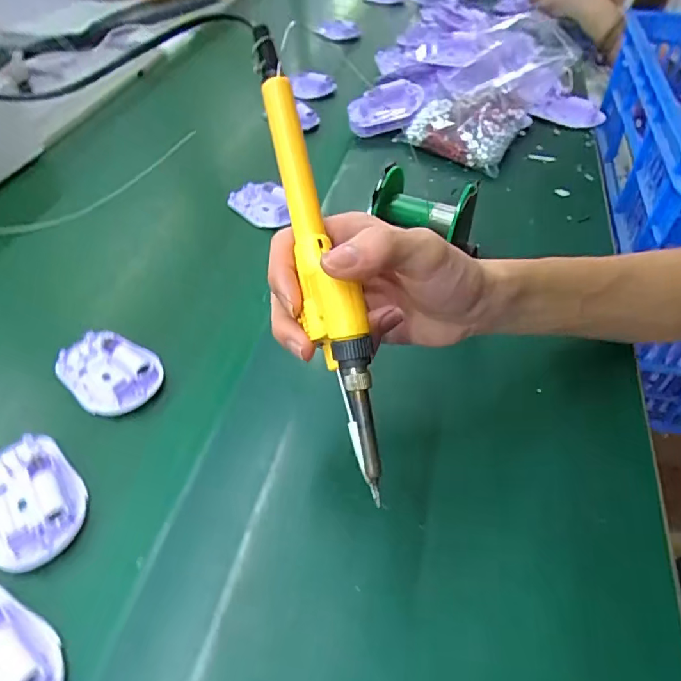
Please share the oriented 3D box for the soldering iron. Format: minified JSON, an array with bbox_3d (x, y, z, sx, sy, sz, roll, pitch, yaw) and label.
[{"bbox_3d":[-0.010,-0.045,0.245,0.022,0.030,0.230,-12,80,-10],"label":"soldering iron"}]

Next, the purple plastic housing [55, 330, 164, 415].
[{"bbox_3d":[-0.186,0.025,0.403,0.090,0.024,0.060,30,54,25],"label":"purple plastic housing"}]

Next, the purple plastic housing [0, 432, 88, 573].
[{"bbox_3d":[-0.204,0.102,0.327,0.060,0.023,0.092,-32,55,-26],"label":"purple plastic housing"}]

